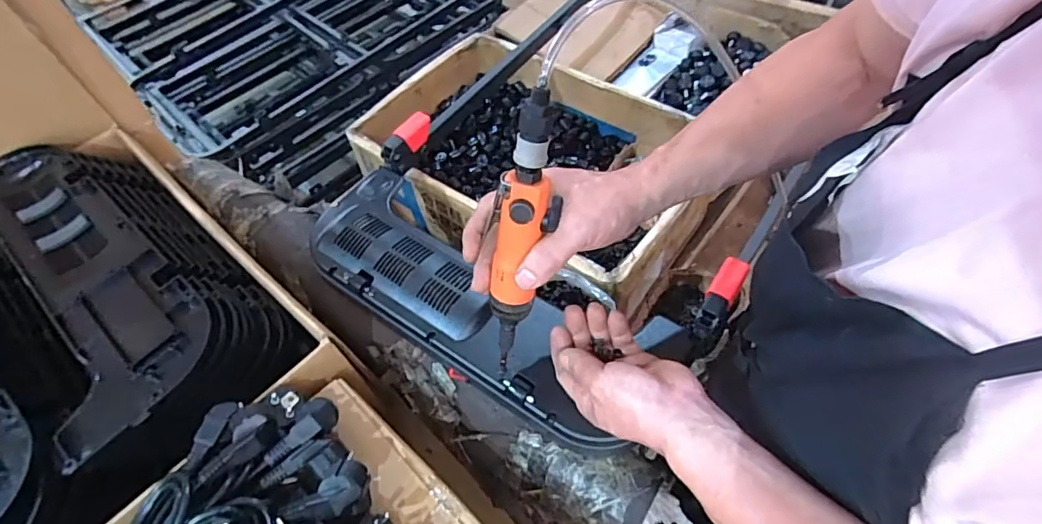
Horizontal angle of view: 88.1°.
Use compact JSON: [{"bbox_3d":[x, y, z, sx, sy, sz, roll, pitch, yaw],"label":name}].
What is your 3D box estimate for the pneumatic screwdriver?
[{"bbox_3d":[0.000,-0.006,0.455,0.037,0.277,0.037,24,38,20],"label":"pneumatic screwdriver"}]

